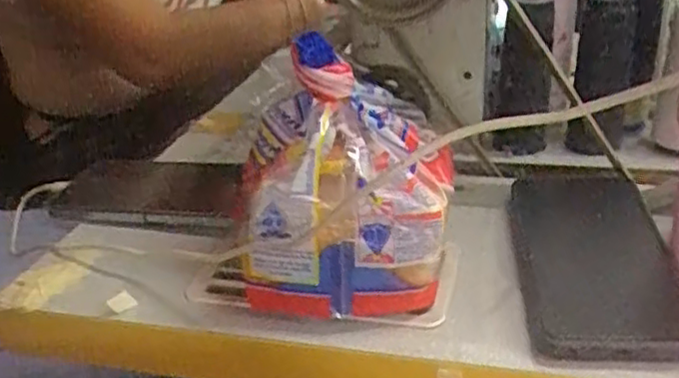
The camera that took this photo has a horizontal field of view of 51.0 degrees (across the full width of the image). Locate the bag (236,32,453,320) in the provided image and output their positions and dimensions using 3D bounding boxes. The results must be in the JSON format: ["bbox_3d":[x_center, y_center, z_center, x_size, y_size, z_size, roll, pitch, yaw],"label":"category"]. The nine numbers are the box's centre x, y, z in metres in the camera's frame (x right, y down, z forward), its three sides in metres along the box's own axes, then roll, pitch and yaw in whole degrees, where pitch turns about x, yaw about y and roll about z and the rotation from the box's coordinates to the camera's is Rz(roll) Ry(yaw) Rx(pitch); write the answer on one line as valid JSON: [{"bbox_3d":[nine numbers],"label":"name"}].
[{"bbox_3d":[-0.001,-0.008,0.389,0.121,0.116,0.104,-3,27,2],"label":"bag"}]

